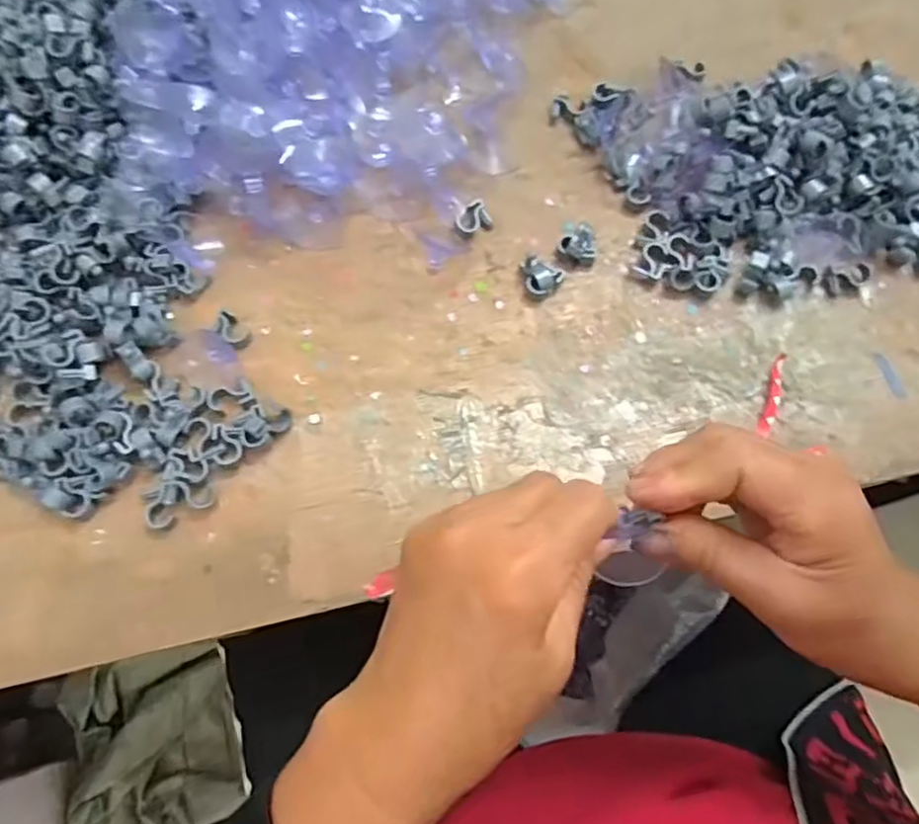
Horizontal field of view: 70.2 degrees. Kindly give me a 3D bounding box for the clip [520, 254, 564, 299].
[{"bbox_3d":[0.048,-0.084,0.406,0.027,0.015,0.020,37,74,12],"label":"clip"}]

